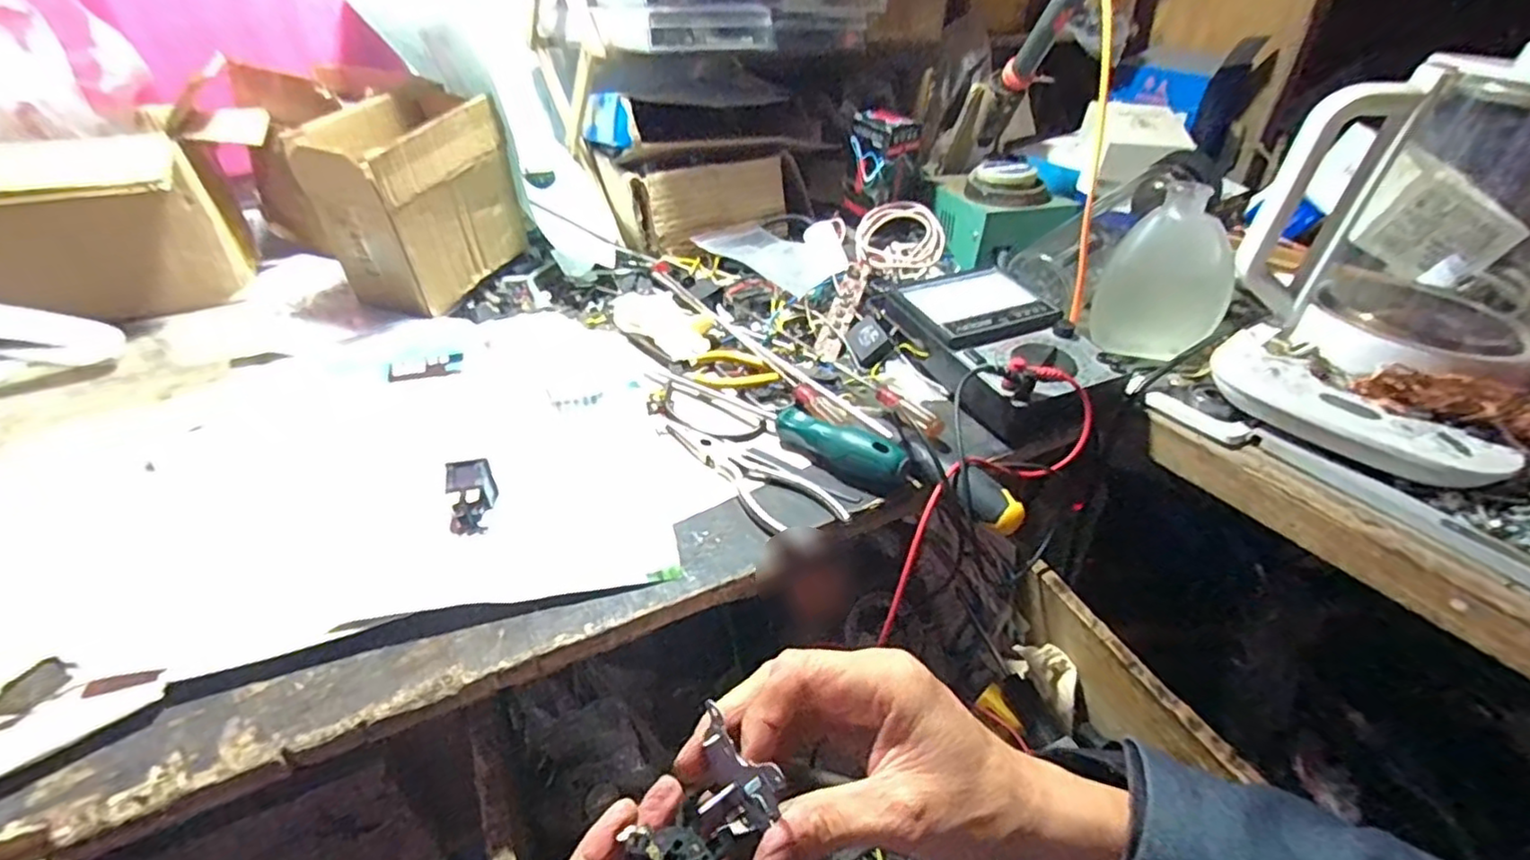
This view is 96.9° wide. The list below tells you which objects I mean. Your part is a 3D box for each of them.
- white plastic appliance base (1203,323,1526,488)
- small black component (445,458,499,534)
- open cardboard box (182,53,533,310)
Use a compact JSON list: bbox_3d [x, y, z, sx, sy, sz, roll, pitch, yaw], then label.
[{"bbox_3d":[0.373,-0.014,0.442,0.077,0.020,0.160,-16,42,-20],"label":"white plastic appliance base"},{"bbox_3d":[-0.178,0.039,0.409,0.024,0.029,0.034,-5,39,-7],"label":"small black component"},{"bbox_3d":[-0.302,-0.204,0.607,0.092,0.149,0.167,14,41,16],"label":"open cardboard box"}]

